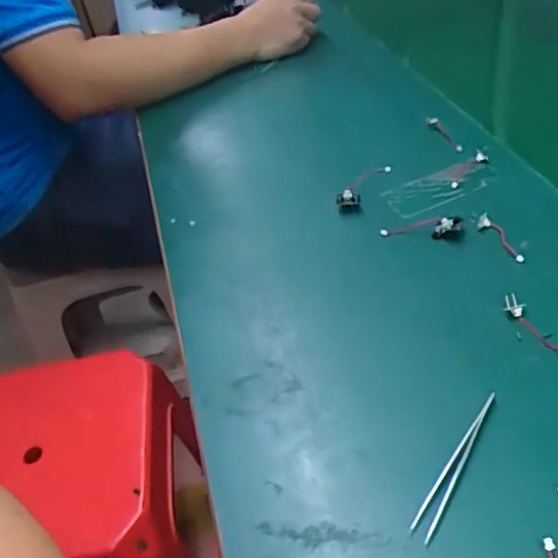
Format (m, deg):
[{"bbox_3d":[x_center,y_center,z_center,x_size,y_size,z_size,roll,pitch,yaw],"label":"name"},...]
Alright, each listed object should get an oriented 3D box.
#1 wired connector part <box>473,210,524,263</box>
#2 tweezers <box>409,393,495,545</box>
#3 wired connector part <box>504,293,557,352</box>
[{"bbox_3d":[0.175,-0.033,0.475,0.016,0.007,0.068,-14,42,-2],"label":"wired connector part"},{"bbox_3d":[0.102,0.104,0.346,0.012,0.008,0.100,19,50,30],"label":"tweezers"},{"bbox_3d":[0.175,0.031,0.400,0.017,0.009,0.060,-29,45,-18],"label":"wired connector part"}]

